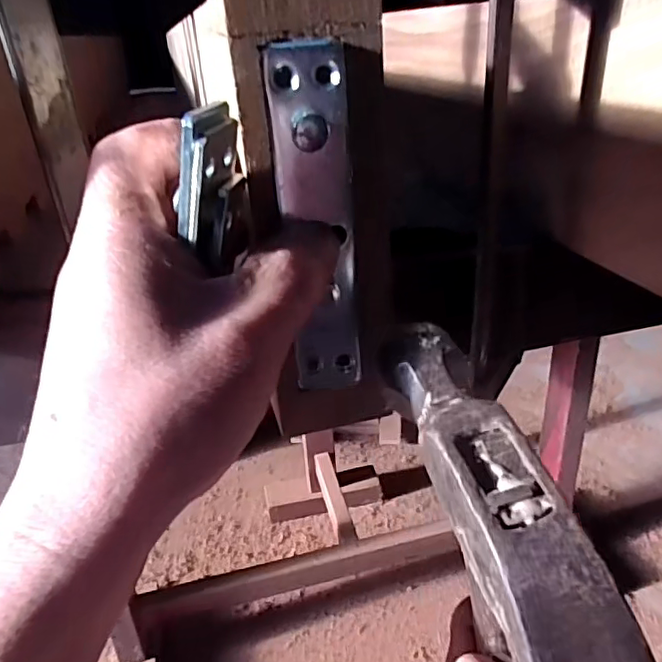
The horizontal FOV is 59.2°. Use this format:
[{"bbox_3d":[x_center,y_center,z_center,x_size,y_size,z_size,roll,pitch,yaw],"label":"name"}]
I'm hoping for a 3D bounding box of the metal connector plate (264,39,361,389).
[{"bbox_3d":[-0.004,-0.033,0.205,0.025,0.121,0.004,-8,26,-6],"label":"metal connector plate"}]

